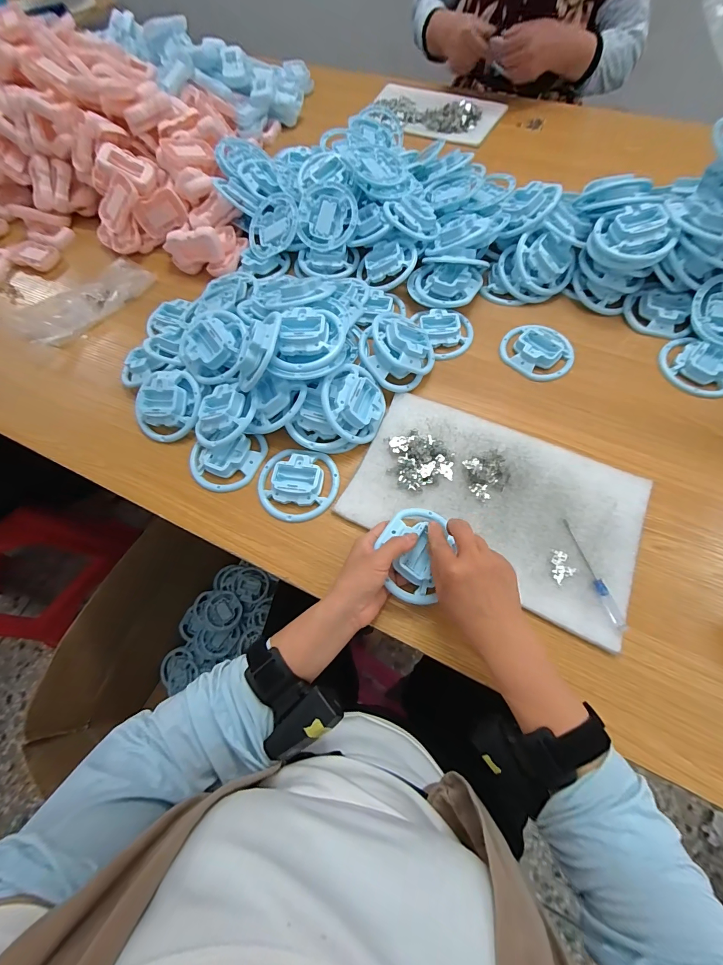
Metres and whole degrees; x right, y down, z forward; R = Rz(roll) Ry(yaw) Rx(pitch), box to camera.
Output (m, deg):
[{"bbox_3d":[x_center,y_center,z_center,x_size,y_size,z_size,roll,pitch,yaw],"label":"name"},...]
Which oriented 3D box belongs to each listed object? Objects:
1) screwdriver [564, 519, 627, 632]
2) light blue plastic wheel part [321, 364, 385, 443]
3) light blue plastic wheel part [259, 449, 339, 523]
[{"bbox_3d":[0.258,0.100,0.401,0.013,0.008,0.124,-13,67,-2],"label":"screwdriver"},{"bbox_3d":[-0.006,-0.104,0.466,0.098,0.019,0.096,1,88,-34],"label":"light blue plastic wheel part"},{"bbox_3d":[-0.083,0.001,0.459,0.101,0.021,0.095,-1,67,2],"label":"light blue plastic wheel part"}]

